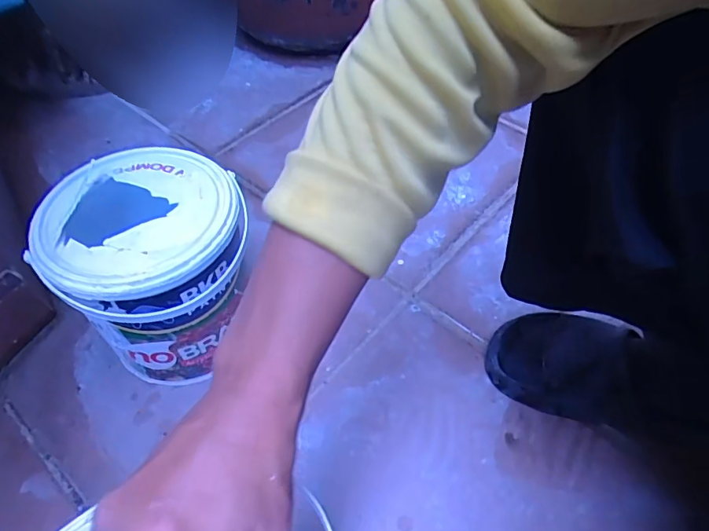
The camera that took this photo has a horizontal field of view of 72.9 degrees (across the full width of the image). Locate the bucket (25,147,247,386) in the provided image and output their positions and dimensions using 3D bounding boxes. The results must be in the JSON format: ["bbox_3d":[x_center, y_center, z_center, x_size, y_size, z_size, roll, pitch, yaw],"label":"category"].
[{"bbox_3d":[-0.195,0.012,0.505,0.160,0.195,0.173,0,51,0],"label":"bucket"}]

